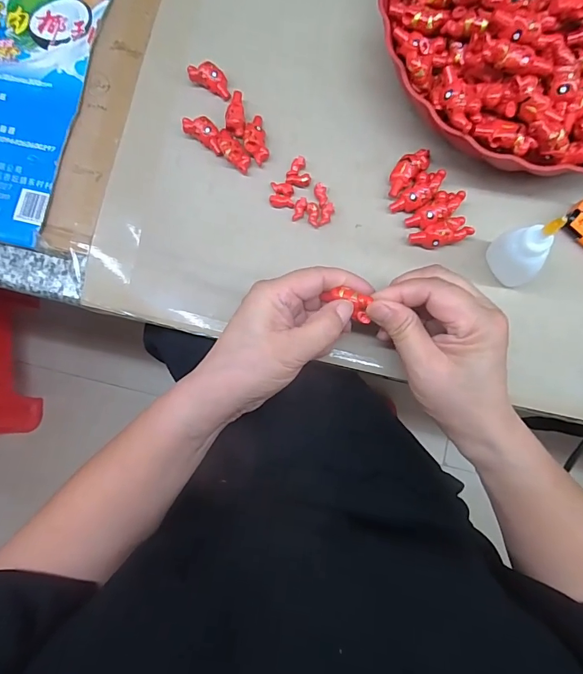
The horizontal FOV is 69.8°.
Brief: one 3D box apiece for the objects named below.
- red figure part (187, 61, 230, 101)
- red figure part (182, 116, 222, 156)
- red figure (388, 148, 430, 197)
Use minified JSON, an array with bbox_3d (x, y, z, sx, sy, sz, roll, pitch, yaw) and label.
[{"bbox_3d":[-0.062,-0.204,0.330,0.036,0.013,0.018,30,86,7],"label":"red figure part"},{"bbox_3d":[-0.066,-0.158,0.323,0.039,0.012,0.017,36,87,7],"label":"red figure part"},{"bbox_3d":[0.085,-0.121,0.308,0.018,0.018,0.040,41,88,8],"label":"red figure"}]

